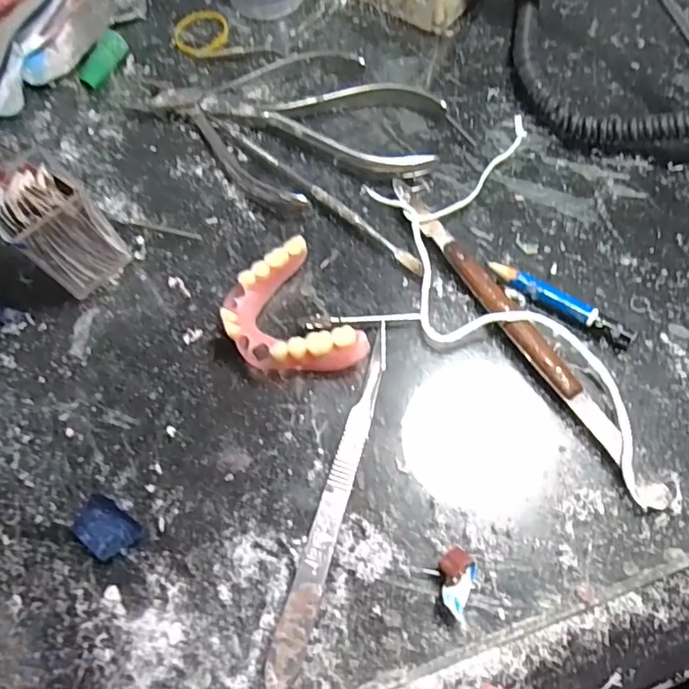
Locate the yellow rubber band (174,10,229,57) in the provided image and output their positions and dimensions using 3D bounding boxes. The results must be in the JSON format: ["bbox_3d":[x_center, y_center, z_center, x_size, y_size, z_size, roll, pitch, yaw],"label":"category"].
[{"bbox_3d":[-0.082,-0.178,0.318,0.030,0.004,0.035,-9,67,-2],"label":"yellow rubber band"}]

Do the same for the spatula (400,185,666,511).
[{"bbox_3d":[0.072,-0.010,0.236,0.014,0.008,0.174,-29,70,-10],"label":"spatula"}]

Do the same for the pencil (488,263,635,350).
[{"bbox_3d":[0.092,-0.018,0.239,0.064,0.008,0.008,33,72,14],"label":"pencil"}]

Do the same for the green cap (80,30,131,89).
[{"bbox_3d":[-0.131,-0.155,0.303,0.010,0.013,0.032,28,71,13],"label":"green cap"}]

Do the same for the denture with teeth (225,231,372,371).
[{"bbox_3d":[-0.024,-0.010,0.236,0.047,0.019,0.060,-30,70,-10],"label":"denture with teeth"}]

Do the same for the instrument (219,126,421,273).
[{"bbox_3d":[-0.011,-0.071,0.268,0.123,0.006,0.007,39,74,16],"label":"instrument"}]

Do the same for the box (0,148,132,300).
[{"bbox_3d":[-0.121,-0.050,0.235,0.033,0.058,0.032,-43,73,-15],"label":"box"}]

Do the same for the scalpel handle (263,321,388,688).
[{"bbox_3d":[-0.003,0.056,0.213,0.011,0.006,0.138,15,69,8],"label":"scalpel handle"}]

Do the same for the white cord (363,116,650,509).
[{"bbox_3d":[0.064,-0.020,0.240,0.080,0.011,0.182,-9,68,-2],"label":"white cord"}]

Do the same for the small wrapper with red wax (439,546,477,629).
[{"bbox_3d":[0.039,0.084,0.195,0.015,0.014,0.022,19,69,9],"label":"small wrapper with red wax"}]

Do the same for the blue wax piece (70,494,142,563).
[{"bbox_3d":[-0.091,0.070,0.211,0.025,0.004,0.017,33,72,14],"label":"blue wax piece"}]

